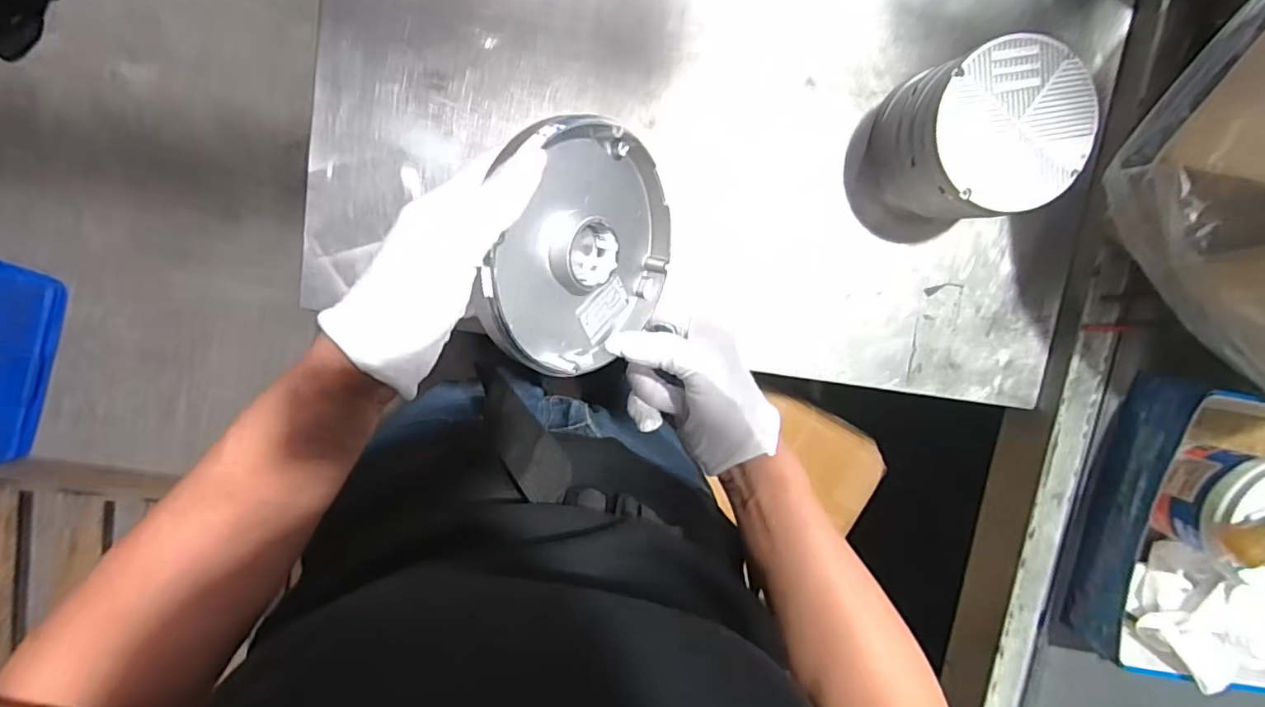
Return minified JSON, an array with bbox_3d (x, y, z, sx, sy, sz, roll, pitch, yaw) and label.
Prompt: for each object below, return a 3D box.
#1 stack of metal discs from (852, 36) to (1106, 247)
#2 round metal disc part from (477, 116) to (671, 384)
[{"bbox_3d":[0.311,-0.198,0.541,0.158,0.143,0.146,-25,100,0],"label":"stack of metal discs"},{"bbox_3d":[-0.024,-0.058,0.328,0.014,0.128,0.138,17,100,37],"label":"round metal disc part"}]

